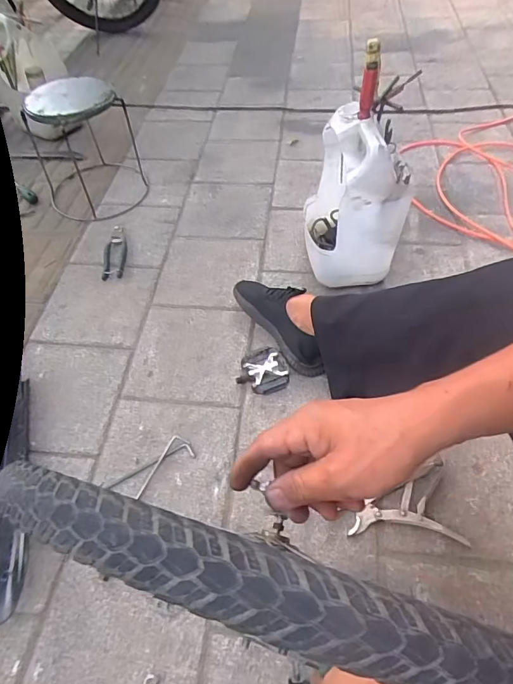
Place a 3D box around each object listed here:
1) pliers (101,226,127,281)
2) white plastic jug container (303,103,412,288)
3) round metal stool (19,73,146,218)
[{"bbox_3d":[-0.365,-0.235,1.139,0.054,0.010,0.184,-6,53,-1],"label":"pliers"},{"bbox_3d":[0.205,-0.305,0.964,0.186,0.344,0.220,-7,53,-2],"label":"white plastic jug container"},{"bbox_3d":[-0.471,-0.532,1.197,0.278,0.278,0.301,-17,54,-9],"label":"round metal stool"}]

